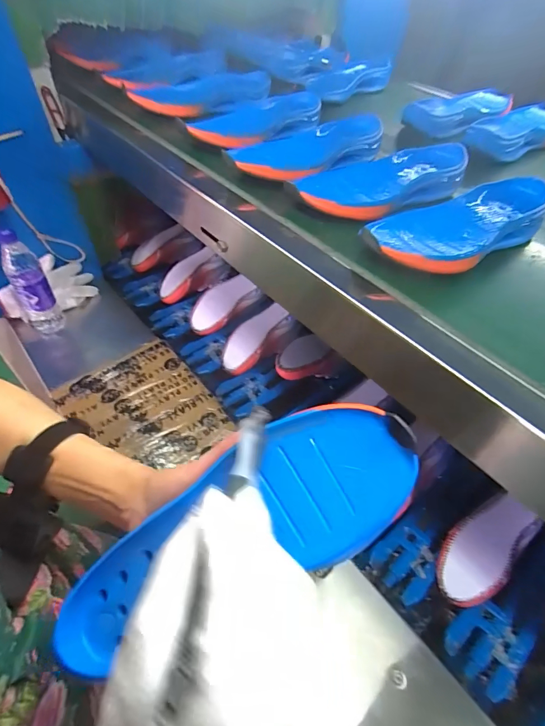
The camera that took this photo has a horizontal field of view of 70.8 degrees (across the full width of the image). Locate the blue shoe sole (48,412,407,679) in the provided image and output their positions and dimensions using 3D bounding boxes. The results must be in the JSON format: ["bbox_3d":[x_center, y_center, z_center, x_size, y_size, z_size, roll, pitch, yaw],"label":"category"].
[{"bbox_3d":[-0.031,0.114,0.267,0.257,0.032,0.092,-29,57,4],"label":"blue shoe sole"}]

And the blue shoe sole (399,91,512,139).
[{"bbox_3d":[0.350,-0.457,0.700,0.235,0.032,0.095,-30,60,-25],"label":"blue shoe sole"}]

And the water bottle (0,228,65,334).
[{"bbox_3d":[-0.490,-0.154,0.771,0.073,0.219,0.064,-27,59,-24],"label":"water bottle"}]

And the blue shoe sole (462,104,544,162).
[{"bbox_3d":[0.421,-0.395,0.652,0.264,0.032,0.099,-34,62,-27],"label":"blue shoe sole"}]

